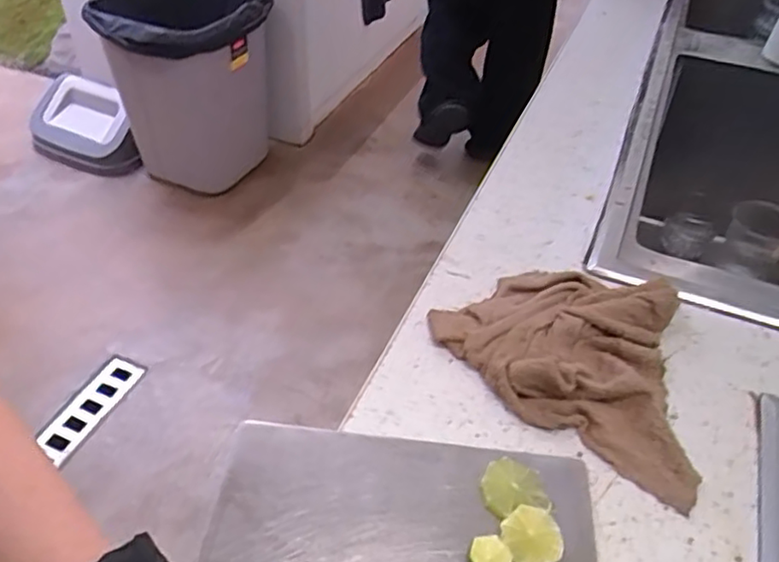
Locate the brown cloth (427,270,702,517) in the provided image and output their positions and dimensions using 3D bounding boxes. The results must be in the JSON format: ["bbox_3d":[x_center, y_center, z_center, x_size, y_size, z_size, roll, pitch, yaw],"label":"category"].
[{"bbox_3d":[0.149,0.047,0.492,0.205,0.031,0.156,29,49,26],"label":"brown cloth"}]

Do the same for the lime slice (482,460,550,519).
[{"bbox_3d":[0.076,0.128,0.406,0.038,0.008,0.037,1,43,-1],"label":"lime slice"}]

